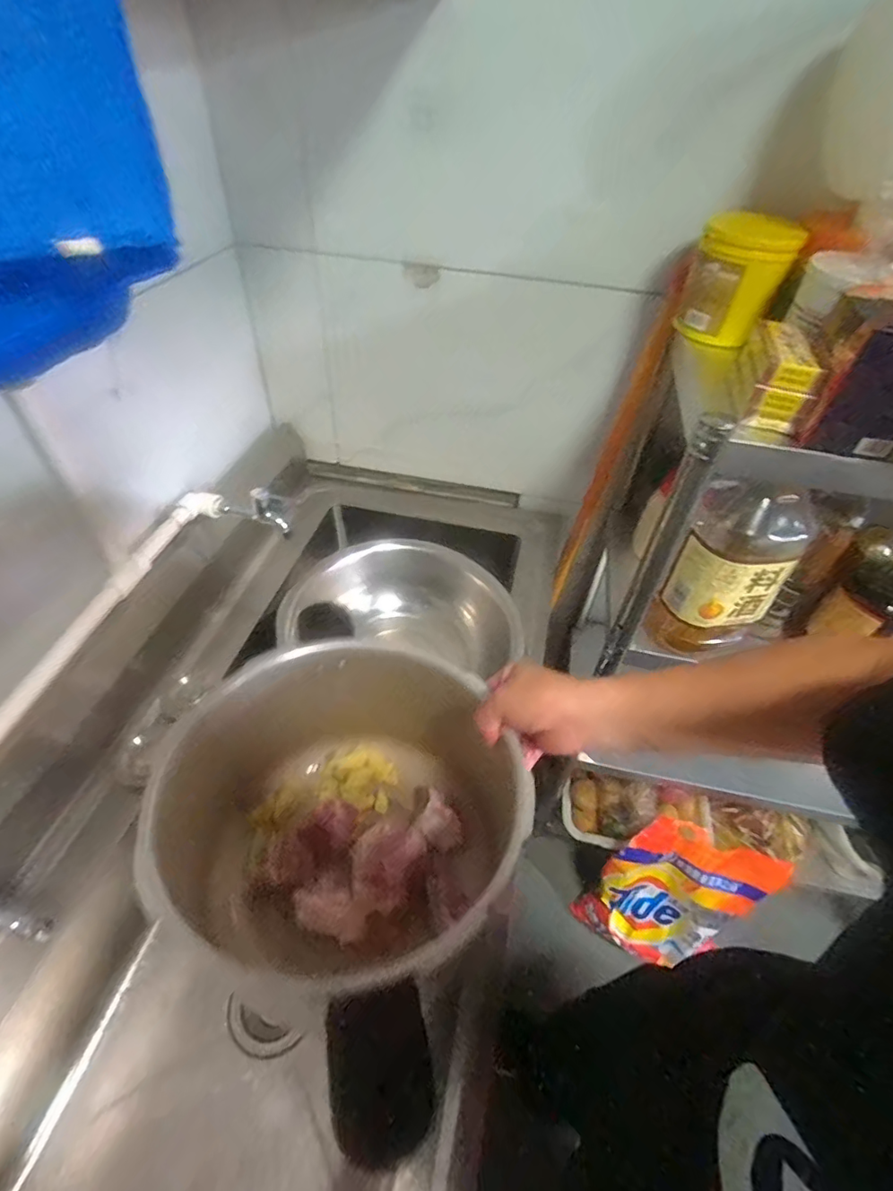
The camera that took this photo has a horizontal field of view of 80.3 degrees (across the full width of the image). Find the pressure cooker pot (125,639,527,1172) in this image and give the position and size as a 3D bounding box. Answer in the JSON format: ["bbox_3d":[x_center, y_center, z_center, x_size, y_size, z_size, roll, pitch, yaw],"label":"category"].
[{"bbox_3d":[-0.091,0.201,0.512,0.291,0.199,0.246,14,47,9],"label":"pressure cooker pot"}]

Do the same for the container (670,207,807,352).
[{"bbox_3d":[0.364,-0.397,0.669,0.109,0.122,0.095,22,49,16],"label":"container"}]

